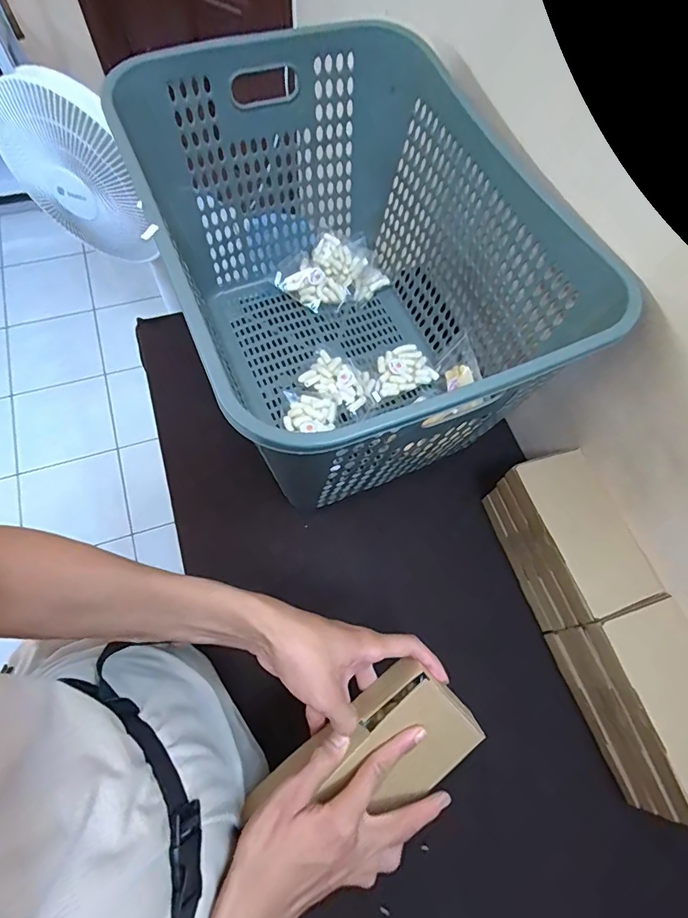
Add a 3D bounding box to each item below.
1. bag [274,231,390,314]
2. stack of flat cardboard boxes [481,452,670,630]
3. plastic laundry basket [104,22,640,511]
[{"bbox_3d":[-0.024,-0.333,0.836,0.187,0.052,0.124,-22,69,-13],"label":"bag"},{"bbox_3d":[0.290,0.107,0.618,0.102,0.137,0.199,-17,68,-11],"label":"stack of flat cardboard boxes"},{"bbox_3d":[0.006,-0.230,0.650,0.403,0.338,0.563,-23,69,-13],"label":"plastic laundry basket"}]

